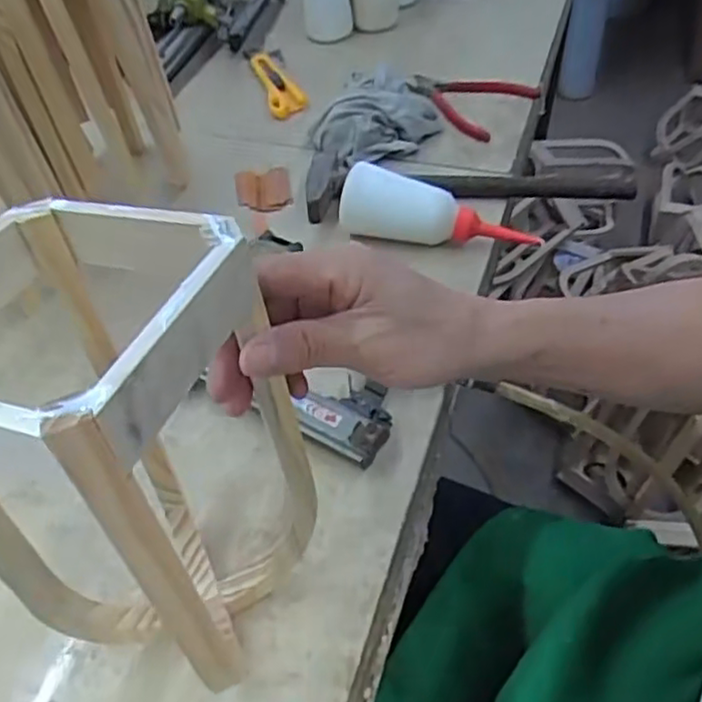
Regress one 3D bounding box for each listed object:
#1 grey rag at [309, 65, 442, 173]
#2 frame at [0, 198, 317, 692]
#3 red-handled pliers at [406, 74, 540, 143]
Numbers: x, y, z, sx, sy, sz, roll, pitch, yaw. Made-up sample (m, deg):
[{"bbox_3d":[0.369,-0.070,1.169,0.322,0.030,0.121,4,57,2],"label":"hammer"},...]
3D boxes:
[{"bbox_3d":[0.025,-0.256,0.738,0.140,0.045,0.112,-17,49,-10],"label":"grey rag"},{"bbox_3d":[-0.105,0.057,0.347,0.133,0.256,0.119,14,51,16],"label":"frame"},{"bbox_3d":[0.131,-0.283,0.770,0.124,0.030,0.105,30,57,27],"label":"red-handled pliers"}]

